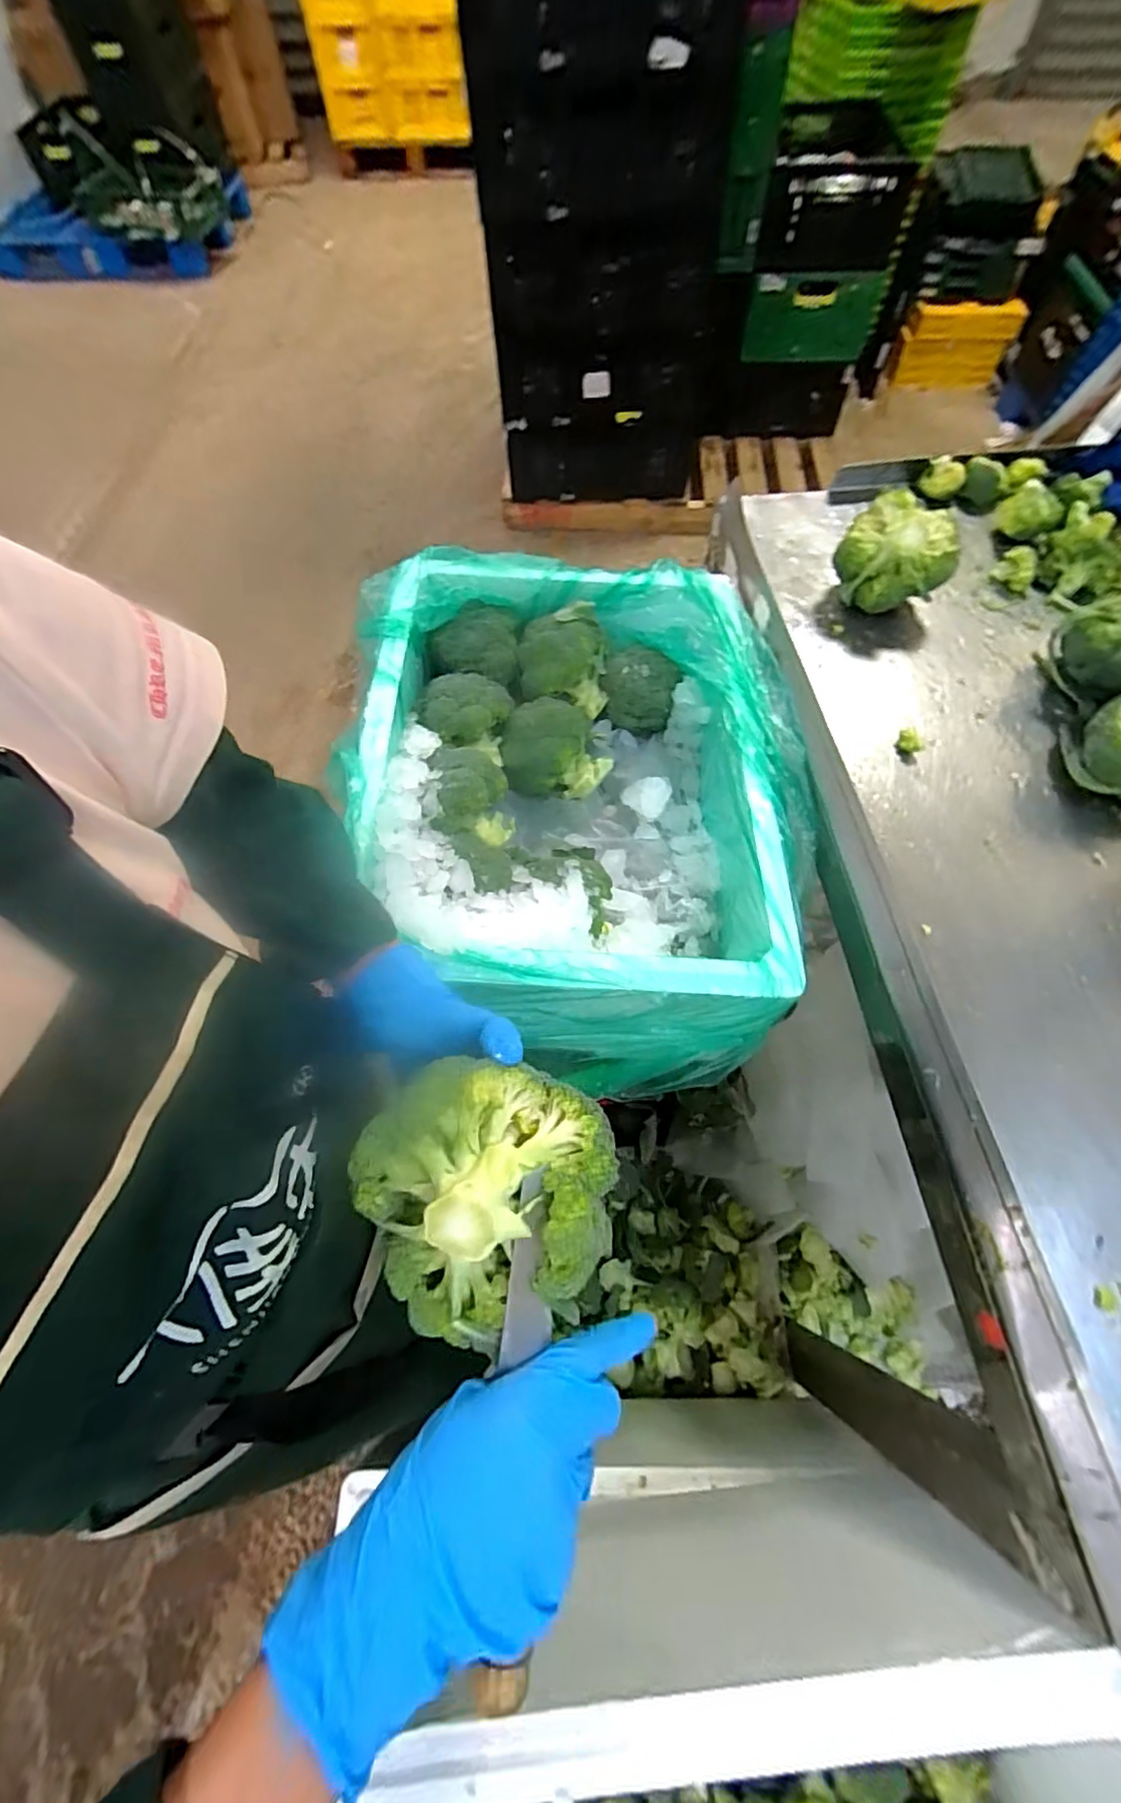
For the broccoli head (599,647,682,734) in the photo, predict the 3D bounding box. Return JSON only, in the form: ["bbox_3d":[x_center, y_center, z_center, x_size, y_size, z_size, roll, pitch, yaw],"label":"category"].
[{"bbox_3d":[0.101,-0.274,0.777,0.093,0.095,0.072,-1,64,1],"label":"broccoli head"}]

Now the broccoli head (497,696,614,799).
[{"bbox_3d":[-0.006,-0.185,0.746,0.130,0.098,0.095,-10,64,-4],"label":"broccoli head"}]

